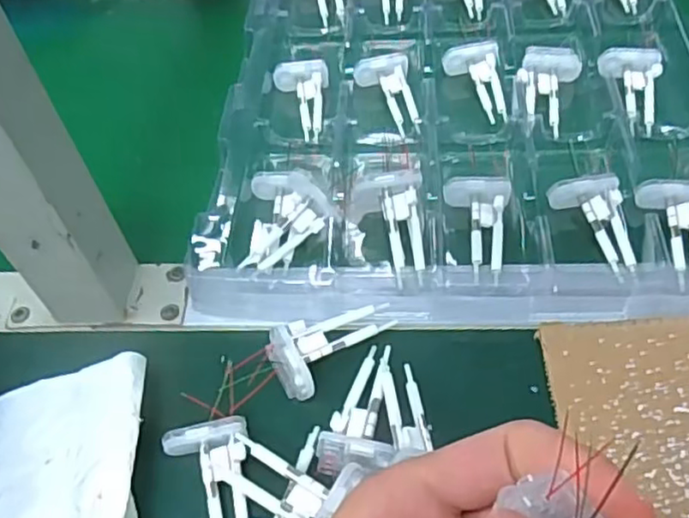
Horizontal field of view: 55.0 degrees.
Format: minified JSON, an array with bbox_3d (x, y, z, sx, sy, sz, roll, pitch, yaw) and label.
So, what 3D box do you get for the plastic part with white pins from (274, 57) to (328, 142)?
[{"bbox_3d":[-0.026,-0.106,0.452,0.036,0.015,0.064,-10,67,-3],"label":"plastic part with white pins"}]

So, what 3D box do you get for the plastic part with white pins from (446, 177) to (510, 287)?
[{"bbox_3d":[0.077,-0.018,0.366,0.035,0.007,0.062,-5,68,1],"label":"plastic part with white pins"}]

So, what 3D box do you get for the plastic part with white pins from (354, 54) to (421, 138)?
[{"bbox_3d":[0.033,-0.110,0.445,0.034,0.013,0.063,-19,69,-10],"label":"plastic part with white pins"}]

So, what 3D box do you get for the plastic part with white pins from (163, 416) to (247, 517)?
[{"bbox_3d":[-0.057,0.103,0.290,0.036,0.009,0.064,-12,66,-5],"label":"plastic part with white pins"}]

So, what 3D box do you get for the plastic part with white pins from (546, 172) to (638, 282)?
[{"bbox_3d":[0.141,-0.018,0.362,0.034,0.013,0.062,-15,65,-7],"label":"plastic part with white pins"}]

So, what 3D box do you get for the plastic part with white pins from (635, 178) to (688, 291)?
[{"bbox_3d":[0.181,-0.015,0.354,0.034,0.009,0.065,-2,65,3],"label":"plastic part with white pins"}]

